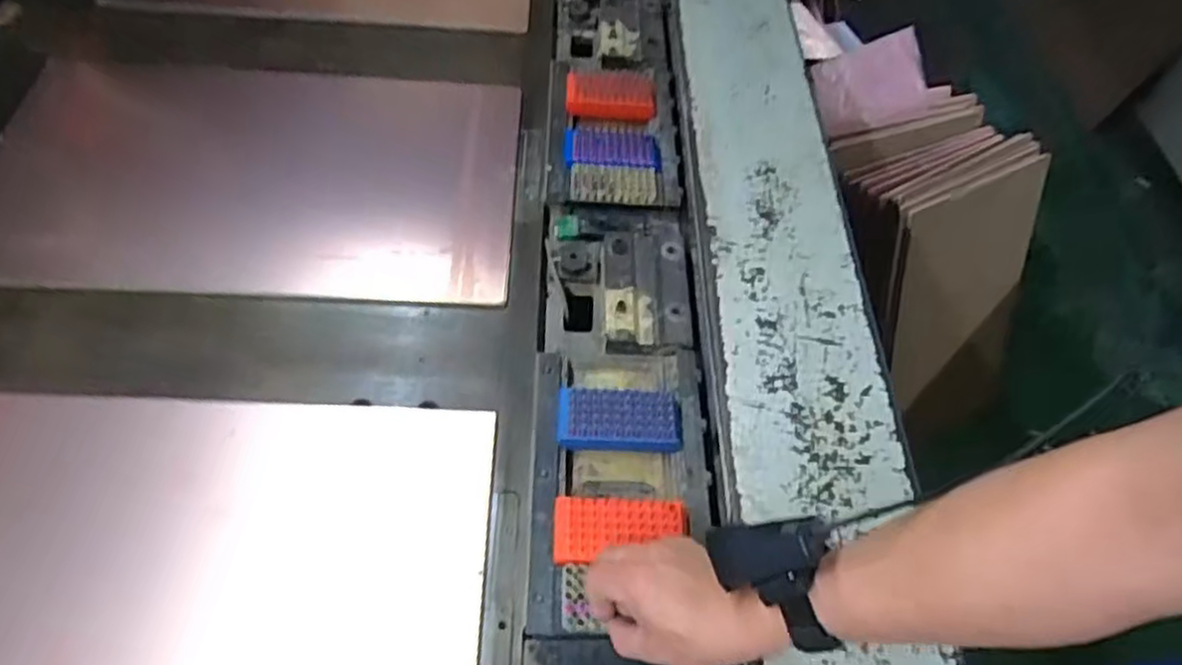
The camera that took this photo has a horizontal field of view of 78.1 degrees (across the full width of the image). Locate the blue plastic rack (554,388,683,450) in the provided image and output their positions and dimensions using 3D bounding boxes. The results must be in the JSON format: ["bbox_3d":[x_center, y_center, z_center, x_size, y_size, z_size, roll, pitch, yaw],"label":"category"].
[{"bbox_3d":[0.026,0.082,0.681,0.114,0.030,0.050,5,55,-1],"label":"blue plastic rack"}]

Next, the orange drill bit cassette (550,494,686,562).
[{"bbox_3d":[0.026,0.171,0.626,0.115,0.019,0.056,2,55,-4],"label":"orange drill bit cassette"}]

